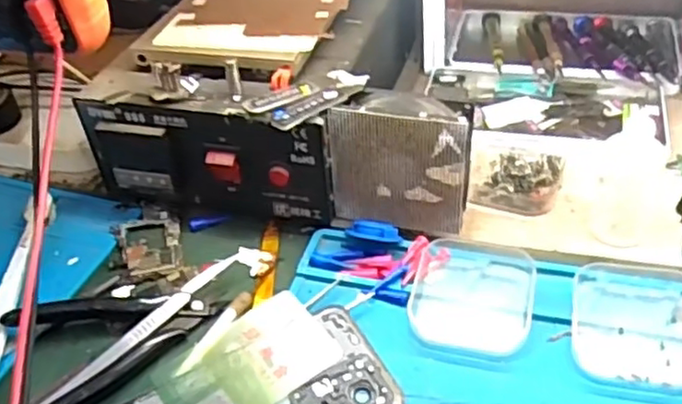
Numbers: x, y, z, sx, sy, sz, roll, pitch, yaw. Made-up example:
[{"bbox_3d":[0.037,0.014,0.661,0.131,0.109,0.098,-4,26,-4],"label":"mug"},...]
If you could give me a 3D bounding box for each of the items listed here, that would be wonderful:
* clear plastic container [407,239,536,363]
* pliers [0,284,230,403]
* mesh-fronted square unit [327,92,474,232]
[{"bbox_3d":[0.073,0.052,0.372,0.064,0.012,0.076,6,42,14],"label":"clear plastic container"},{"bbox_3d":[-0.125,0.072,0.380,0.110,0.009,0.087,-23,43,-19],"label":"pliers"},{"bbox_3d":[0.035,-0.022,0.407,0.081,0.084,0.032,3,41,12],"label":"mesh-fronted square unit"}]

